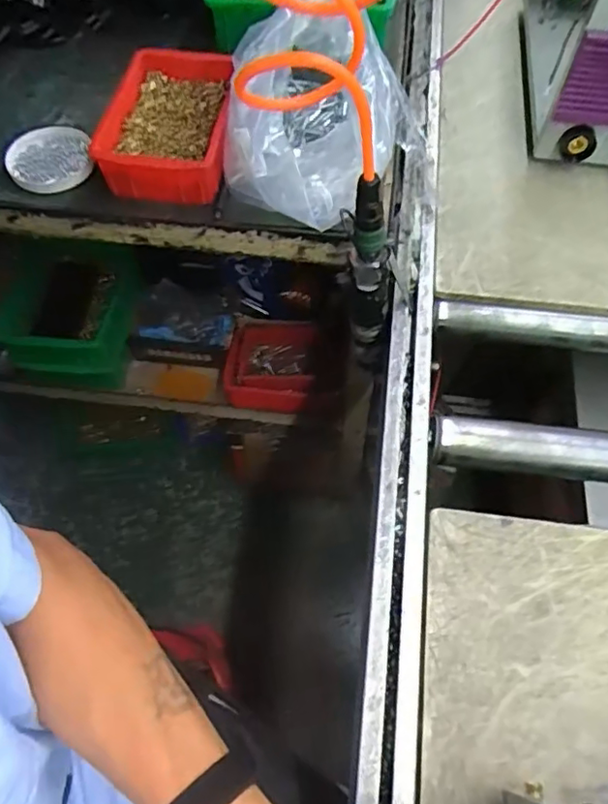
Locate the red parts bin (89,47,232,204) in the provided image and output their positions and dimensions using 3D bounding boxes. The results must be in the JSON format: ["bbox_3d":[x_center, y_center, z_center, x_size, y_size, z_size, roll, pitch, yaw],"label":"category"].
[{"bbox_3d":[-0.155,-0.320,0.660,0.136,0.059,0.203,1,61,1],"label":"red parts bin"}]

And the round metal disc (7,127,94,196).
[{"bbox_3d":[-0.295,-0.284,0.661,0.093,0.019,0.099,-17,62,-8],"label":"round metal disc"}]

